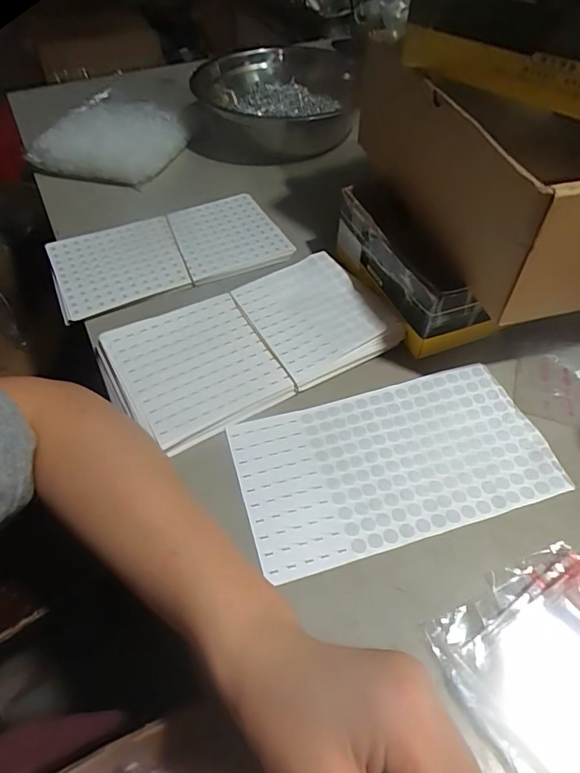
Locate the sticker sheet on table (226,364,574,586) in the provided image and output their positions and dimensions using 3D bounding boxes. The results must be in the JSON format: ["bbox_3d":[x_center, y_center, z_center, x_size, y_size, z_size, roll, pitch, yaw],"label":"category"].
[{"bbox_3d":[0.076,0.054,0.360,0.225,0.009,0.124,-14,53,-9],"label":"sticker sheet on table"}]

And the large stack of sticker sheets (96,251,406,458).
[{"bbox_3d":[-0.037,-0.039,0.416,0.232,0.029,0.136,-24,55,-17],"label":"large stack of sticker sheets"}]

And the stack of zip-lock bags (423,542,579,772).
[{"bbox_3d":[0.151,0.147,0.268,0.117,0.024,0.093,-28,56,-19],"label":"stack of zip-lock bags"}]

